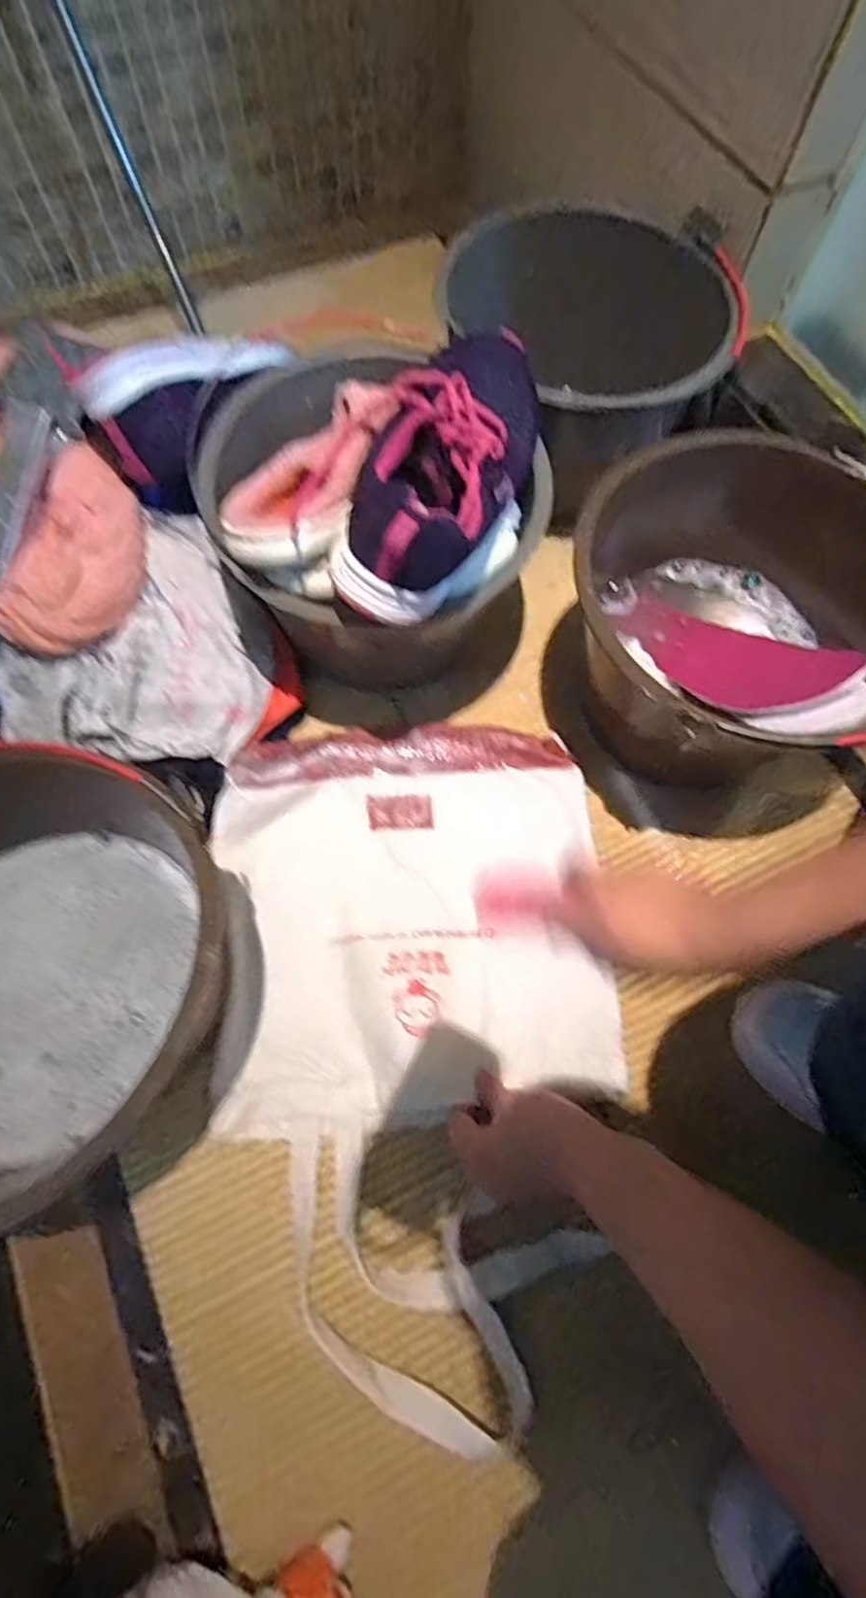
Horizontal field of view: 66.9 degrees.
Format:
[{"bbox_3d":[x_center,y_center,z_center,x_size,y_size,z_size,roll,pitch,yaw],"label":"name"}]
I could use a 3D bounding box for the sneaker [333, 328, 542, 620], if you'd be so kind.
[{"bbox_3d":[0.011,-0.238,0.457,0.116,0.088,0.254,13,70,2],"label":"sneaker"}]

